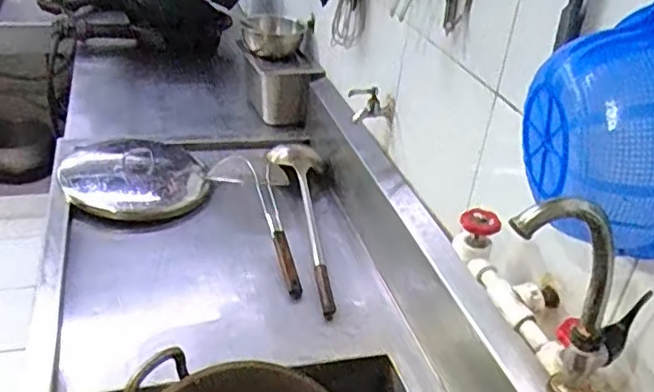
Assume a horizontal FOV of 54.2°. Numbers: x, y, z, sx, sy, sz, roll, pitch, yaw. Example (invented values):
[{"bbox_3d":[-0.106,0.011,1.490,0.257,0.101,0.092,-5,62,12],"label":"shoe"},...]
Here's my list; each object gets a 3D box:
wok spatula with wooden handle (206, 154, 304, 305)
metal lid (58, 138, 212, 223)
[{"bbox_3d":[-0.133,0.041,1.199,0.155,0.058,0.425,0,31,-13],"label":"wok spatula with wooden handle"},{"bbox_3d":[-0.404,-0.039,1.329,0.306,0.051,0.300,-1,32,-14],"label":"metal lid"}]

